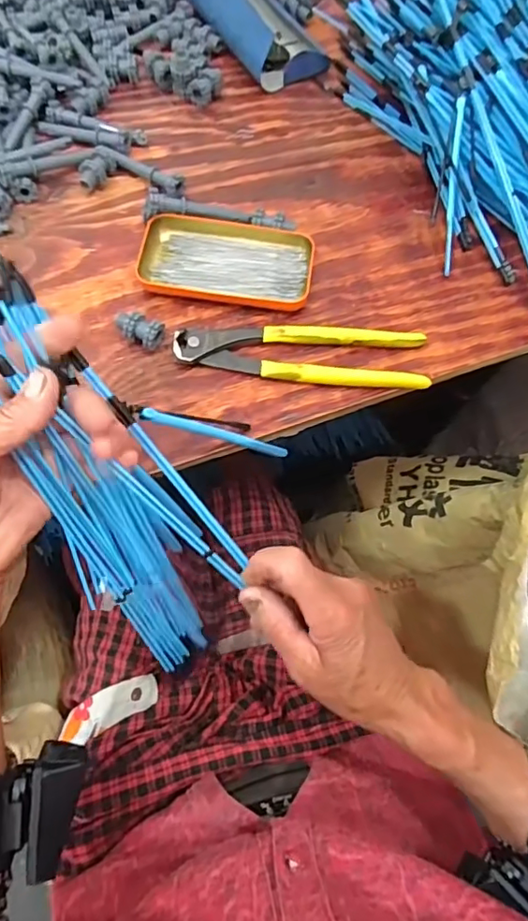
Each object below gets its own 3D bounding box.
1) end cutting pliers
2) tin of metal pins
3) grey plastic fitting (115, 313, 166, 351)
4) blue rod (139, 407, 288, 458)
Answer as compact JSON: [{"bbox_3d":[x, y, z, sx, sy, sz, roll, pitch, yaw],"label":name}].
[{"bbox_3d":[0.031,-0.083,0.436,0.198,0.017,0.048,0,68,-3],"label":"end cutting pliers"},{"bbox_3d":[-0.031,-0.169,0.466,0.143,0.020,0.074,9,68,1],"label":"tin of metal pins"},{"bbox_3d":[-0.101,-0.104,0.439,0.036,0.021,0.022,25,69,7],"label":"grey plastic fitting"},{"bbox_3d":[-0.030,-0.018,0.398,0.006,0.144,0.009,-25,64,35],"label":"blue rod"}]

